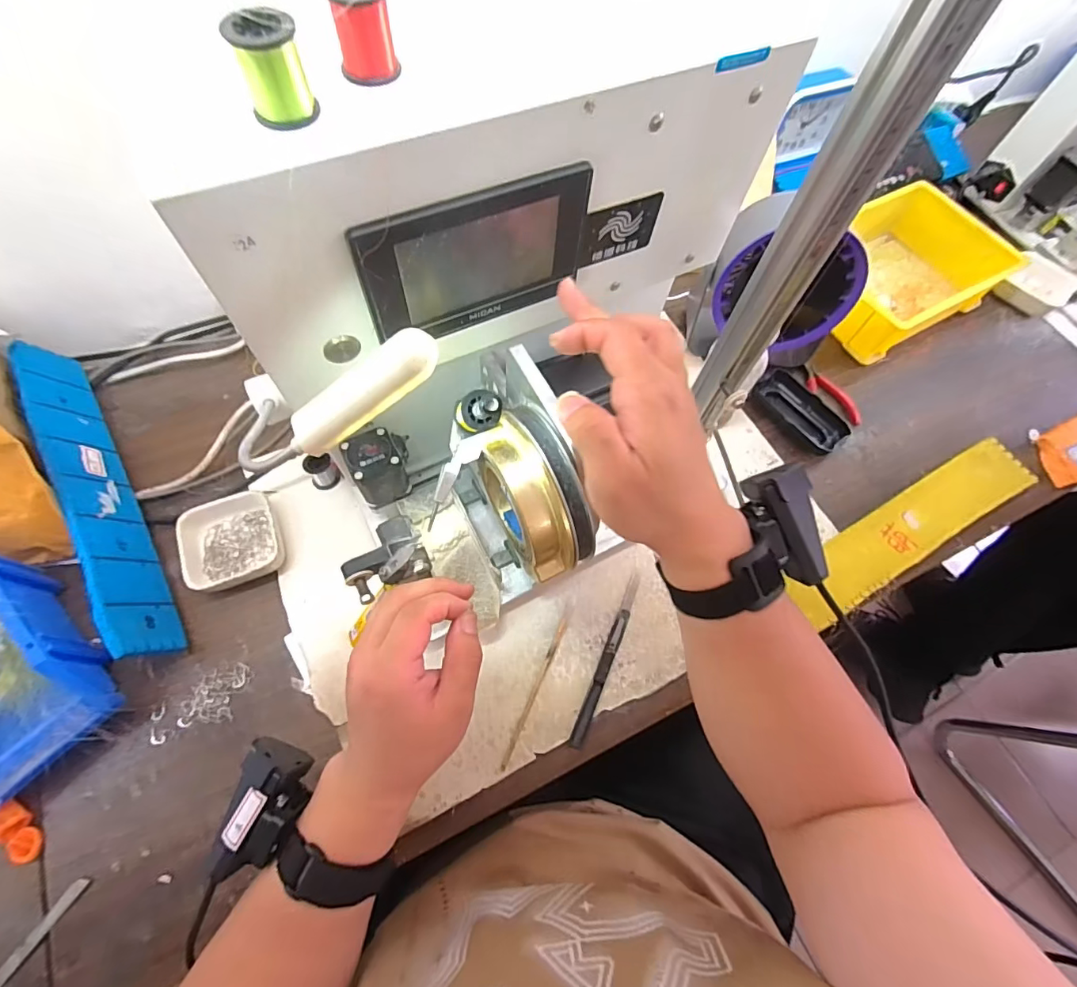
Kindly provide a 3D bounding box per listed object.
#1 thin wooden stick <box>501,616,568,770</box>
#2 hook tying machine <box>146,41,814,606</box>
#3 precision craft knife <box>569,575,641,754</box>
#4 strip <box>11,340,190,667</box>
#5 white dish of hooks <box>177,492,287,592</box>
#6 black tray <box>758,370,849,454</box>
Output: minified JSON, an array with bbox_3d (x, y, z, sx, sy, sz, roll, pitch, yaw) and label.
[{"bbox_3d":[-0.002,0.176,0.448,0.007,0.007,0.136,23,69,7],"label":"thin wooden stick"},{"bbox_3d":[0.018,-0.069,0.374,0.357,0.326,0.212,-25,70,-14],"label":"hook tying machine"},{"bbox_3d":[0.066,0.149,0.464,0.012,0.005,0.167,23,66,7],"label":"precision craft knife"},{"bbox_3d":[-0.414,-0.009,0.468,0.013,0.065,0.355,-37,73,8],"label":"strip"},{"bbox_3d":[-0.291,0.046,0.476,0.082,0.027,0.089,-17,68,-11],"label":"white dish of hooks"},{"bbox_3d":[0.303,-0.094,0.580,0.058,0.019,0.109,-30,71,-15],"label":"black tray"}]

